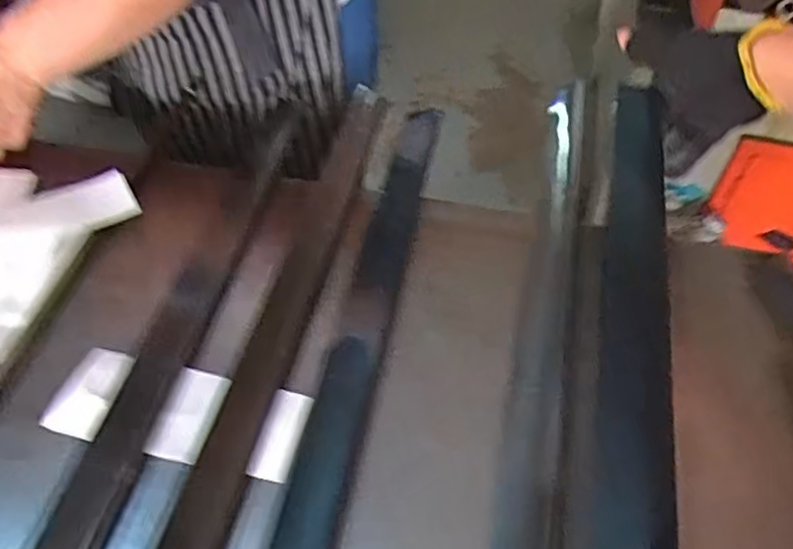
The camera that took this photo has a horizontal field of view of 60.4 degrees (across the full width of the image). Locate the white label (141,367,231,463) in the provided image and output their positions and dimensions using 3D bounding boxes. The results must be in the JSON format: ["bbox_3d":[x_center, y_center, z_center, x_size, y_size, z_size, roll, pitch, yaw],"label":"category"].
[{"bbox_3d":[-0.143,0.094,0.468,0.041,0.004,0.070,9,49,4],"label":"white label"}]

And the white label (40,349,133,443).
[{"bbox_3d":[-0.214,0.080,0.477,0.037,0.007,0.068,13,49,8],"label":"white label"}]

